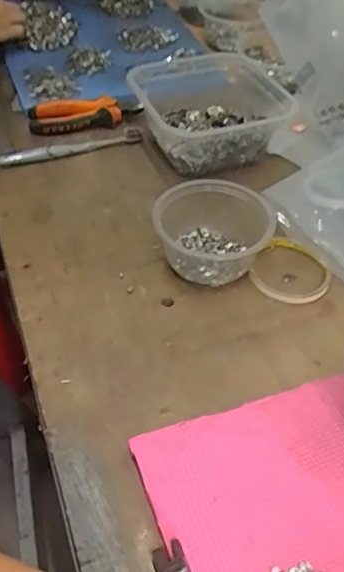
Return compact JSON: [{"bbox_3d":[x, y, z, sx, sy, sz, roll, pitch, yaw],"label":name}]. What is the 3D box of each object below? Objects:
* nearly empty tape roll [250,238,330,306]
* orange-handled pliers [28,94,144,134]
[{"bbox_3d":[0.122,-0.017,0.586,0.077,0.015,0.082,-1,46,1],"label":"nearly empty tape roll"},{"bbox_3d":[-0.113,-0.221,0.757,0.145,0.033,0.052,-5,46,-8],"label":"orange-handled pliers"}]

